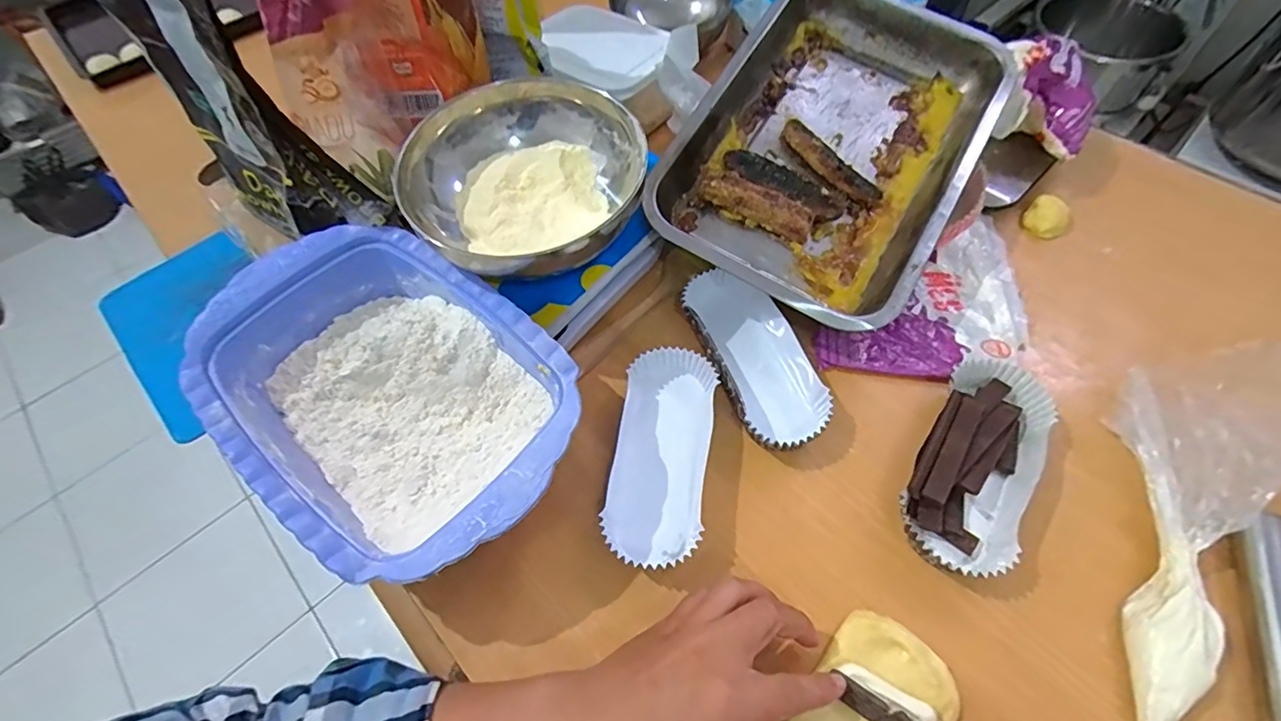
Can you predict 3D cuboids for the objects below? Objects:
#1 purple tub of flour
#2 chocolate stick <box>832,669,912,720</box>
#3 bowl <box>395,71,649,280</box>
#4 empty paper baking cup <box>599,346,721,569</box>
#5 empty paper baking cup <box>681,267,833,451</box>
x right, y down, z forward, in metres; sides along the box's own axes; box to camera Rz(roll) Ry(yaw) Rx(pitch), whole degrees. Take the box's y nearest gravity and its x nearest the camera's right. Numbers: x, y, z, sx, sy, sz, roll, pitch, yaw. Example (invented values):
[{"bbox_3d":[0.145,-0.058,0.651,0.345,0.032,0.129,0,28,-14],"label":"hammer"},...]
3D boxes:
[{"bbox_3d":[-0.164,0.020,0.364,0.269,0.062,0.177,32,65,21],"label":"purple tub of flour"},{"bbox_3d":[0.124,0.183,0.286,0.049,0.008,0.015,34,63,28],"label":"chocolate stick"},{"bbox_3d":[-0.084,-0.132,0.398,0.164,0.061,0.160,-2,58,3],"label":"bowl"},{"bbox_3d":[0.015,0.060,0.369,0.063,0.031,0.145,6,58,7],"label":"empty paper baking cup"},{"bbox_3d":[0.083,-0.005,0.401,0.066,0.032,0.149,-27,60,-13],"label":"empty paper baking cup"}]

